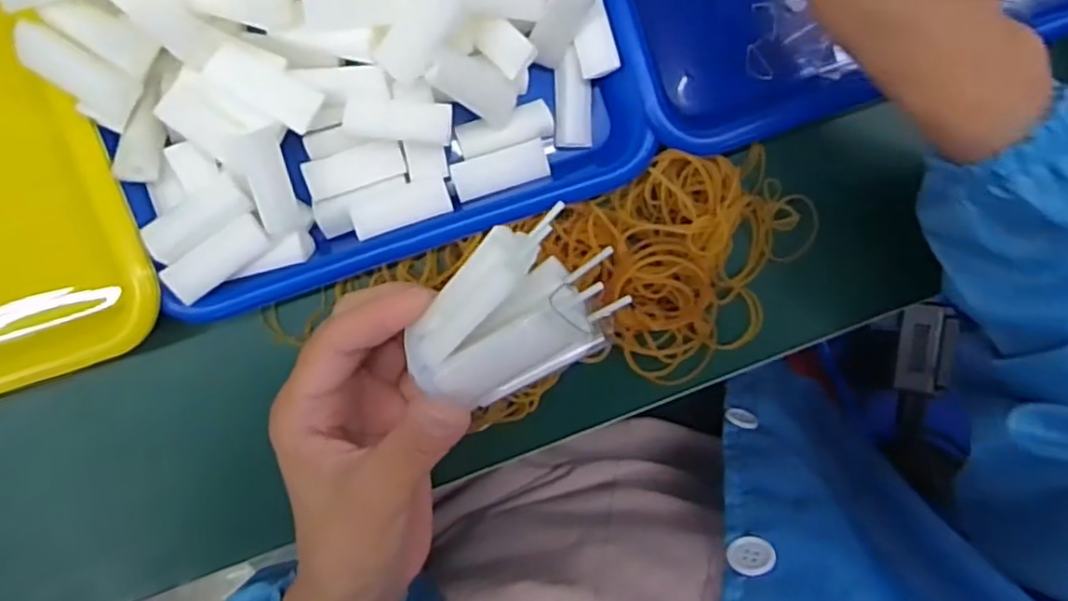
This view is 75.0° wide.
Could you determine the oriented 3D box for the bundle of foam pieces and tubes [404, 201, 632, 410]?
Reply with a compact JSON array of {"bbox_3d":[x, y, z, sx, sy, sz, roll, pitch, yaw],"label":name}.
[{"bbox_3d":[-0.008,0.004,0.237,0.071,0.027,0.051,-26,96,-1],"label":"bundle of foam pieces and tubes"}]

